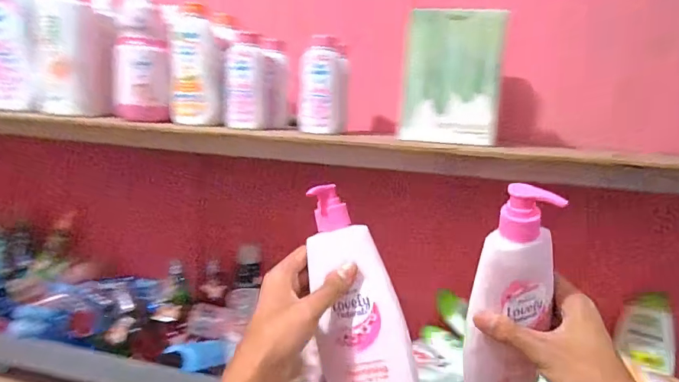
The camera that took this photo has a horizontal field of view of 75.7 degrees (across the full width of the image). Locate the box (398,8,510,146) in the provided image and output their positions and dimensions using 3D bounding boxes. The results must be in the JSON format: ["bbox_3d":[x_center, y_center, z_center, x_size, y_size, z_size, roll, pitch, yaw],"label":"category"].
[{"bbox_3d":[0.133,-0.133,0.517,0.112,0.145,0.027,6,8,15],"label":"box"}]

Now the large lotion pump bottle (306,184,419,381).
[{"bbox_3d":[0.017,0.109,0.406,0.078,0.222,0.044,-14,-6,5],"label":"large lotion pump bottle"}]

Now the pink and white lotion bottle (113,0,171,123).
[{"bbox_3d":[-0.262,-0.184,0.585,0.065,0.173,0.055,0,9,-28],"label":"pink and white lotion bottle"}]

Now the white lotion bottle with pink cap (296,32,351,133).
[{"bbox_3d":[-0.022,-0.135,0.571,0.055,0.114,0.053,4,8,2],"label":"white lotion bottle with pink cap"}]

